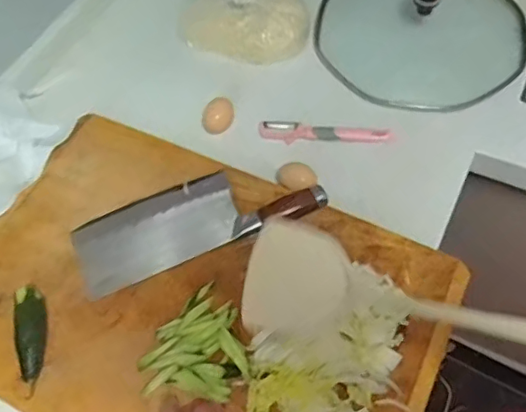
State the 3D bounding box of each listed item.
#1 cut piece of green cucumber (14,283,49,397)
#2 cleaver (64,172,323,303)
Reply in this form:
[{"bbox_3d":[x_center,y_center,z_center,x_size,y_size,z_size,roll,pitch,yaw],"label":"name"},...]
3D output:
[{"bbox_3d":[-0.255,0.146,0.623,0.033,0.029,0.112,-13,60,-4],"label":"cut piece of green cucumber"},{"bbox_3d":[-0.081,0.011,0.698,0.302,0.016,0.106,-22,61,-9],"label":"cleaver"}]

